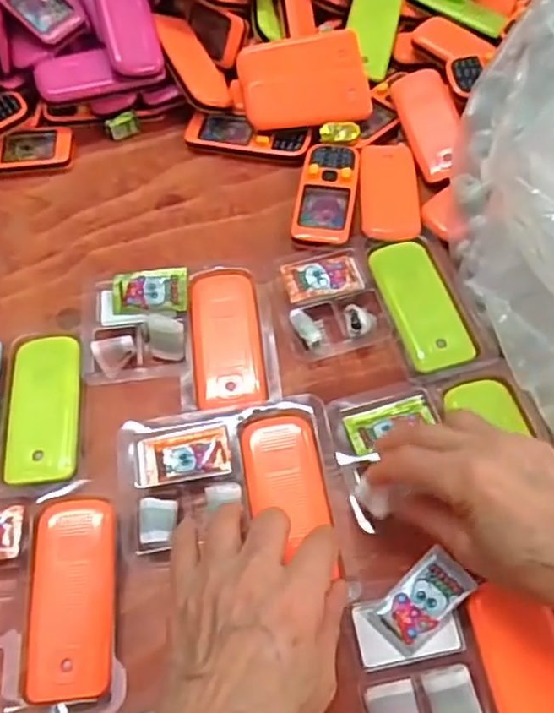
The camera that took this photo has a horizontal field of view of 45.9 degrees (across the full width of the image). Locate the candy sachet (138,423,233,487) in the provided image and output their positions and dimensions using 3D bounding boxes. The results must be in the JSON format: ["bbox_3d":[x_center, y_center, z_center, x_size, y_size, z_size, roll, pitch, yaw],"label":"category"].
[{"bbox_3d":[-0.056,0.061,0.400,0.054,0.010,0.031,-9,63,-3],"label":"candy sachet"}]

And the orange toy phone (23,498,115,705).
[{"bbox_3d":[-0.113,0.131,0.363,0.044,0.008,0.105,-6,63,-1],"label":"orange toy phone"}]

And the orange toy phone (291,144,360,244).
[{"bbox_3d":[0.040,-0.129,0.517,0.045,0.012,0.101,6,61,6],"label":"orange toy phone"}]

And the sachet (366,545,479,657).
[{"bbox_3d":[0.078,0.130,0.349,0.053,0.011,0.029,-39,68,-16],"label":"sachet"}]

